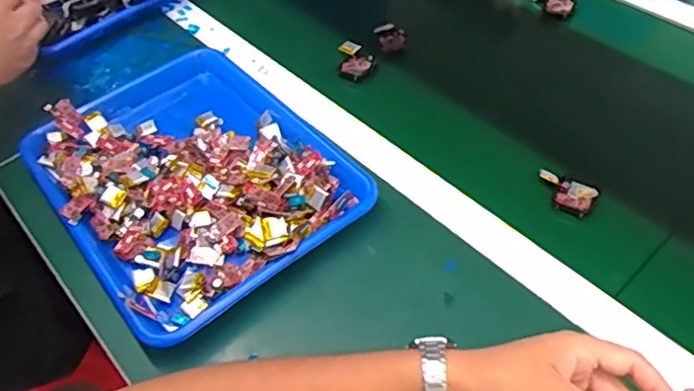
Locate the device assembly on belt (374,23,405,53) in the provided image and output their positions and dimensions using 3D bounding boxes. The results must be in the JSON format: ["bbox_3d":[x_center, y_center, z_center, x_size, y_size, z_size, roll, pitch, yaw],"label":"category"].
[{"bbox_3d":[0.055,-0.201,0.755,0.036,0.020,0.040,-12,47,-6],"label":"device assembly on belt"}]

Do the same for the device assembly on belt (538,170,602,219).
[{"bbox_3d":[0.211,-0.004,0.576,0.059,0.017,0.041,33,58,31],"label":"device assembly on belt"}]

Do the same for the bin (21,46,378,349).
[{"bbox_3d":[-0.156,-0.024,0.603,0.257,0.048,0.329,-33,52,-24],"label":"bin"}]

